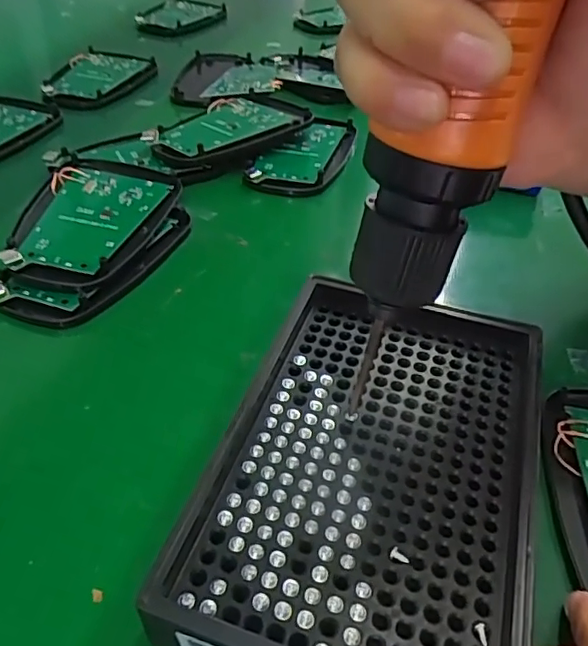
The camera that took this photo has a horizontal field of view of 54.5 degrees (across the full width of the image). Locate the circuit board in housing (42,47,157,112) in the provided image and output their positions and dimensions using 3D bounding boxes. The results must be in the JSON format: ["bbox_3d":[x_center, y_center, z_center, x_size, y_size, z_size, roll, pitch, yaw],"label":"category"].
[{"bbox_3d":[-0.149,-0.183,0.431,0.064,0.015,0.092,14,44,8],"label":"circuit board in housing"}]

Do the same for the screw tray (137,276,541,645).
[{"bbox_3d":[0.026,0.044,0.180,0.093,0.022,0.137,13,44,13],"label":"screw tray"}]

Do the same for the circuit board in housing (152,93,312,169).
[{"bbox_3d":[-0.042,-0.118,0.352,0.091,0.017,0.069,-15,48,-22],"label":"circuit board in housing"}]

